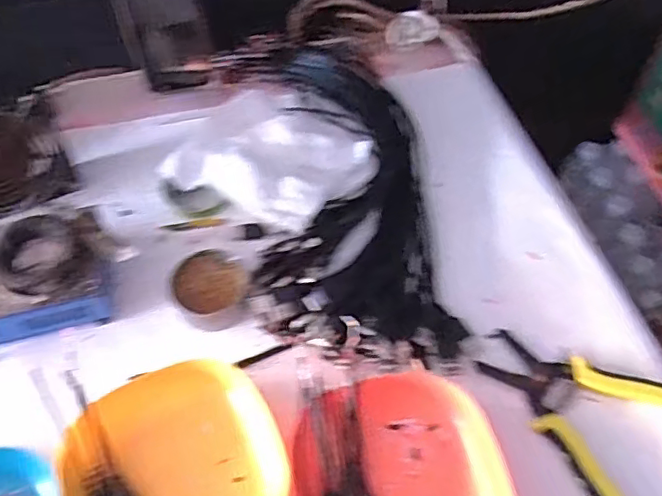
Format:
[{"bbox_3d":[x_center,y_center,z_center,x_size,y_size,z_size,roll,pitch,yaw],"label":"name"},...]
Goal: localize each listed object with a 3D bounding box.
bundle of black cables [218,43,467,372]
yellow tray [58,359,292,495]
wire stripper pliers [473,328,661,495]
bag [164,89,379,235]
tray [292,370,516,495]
[{"bbox_3d":[0.002,-0.083,0.554,0.182,0.032,0.423,-10,56,-6],"label":"bundle of black cables"},{"bbox_3d":[-0.106,0.148,0.398,0.138,0.028,0.137,-23,58,-14],"label":"yellow tray"},{"bbox_3d":[0.196,0.115,0.429,0.109,0.015,0.160,-33,61,-19],"label":"wire stripper pliers"},{"bbox_3d":[-0.045,-0.094,0.560,0.160,0.033,0.156,27,60,18],"label":"bag"},{"bbox_3d":[0.045,0.155,0.391,0.133,0.030,0.143,-15,57,-9],"label":"tray"}]

